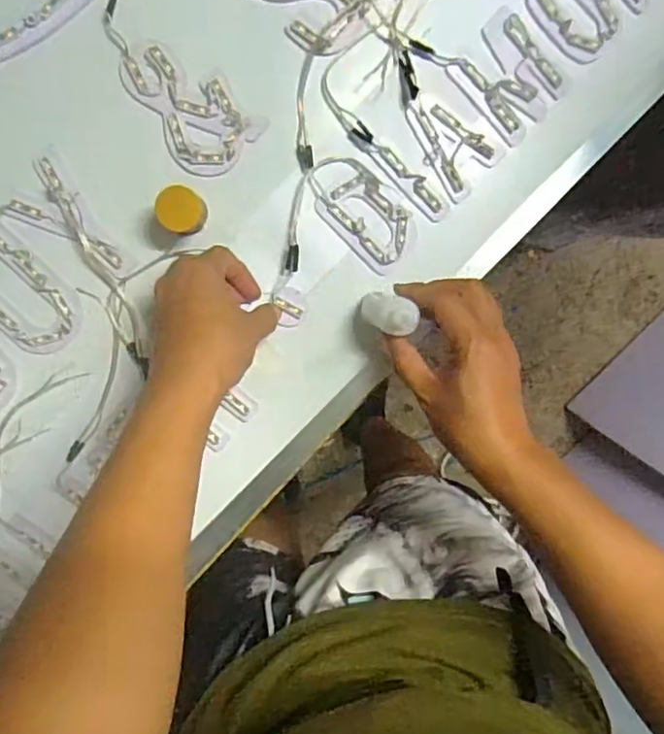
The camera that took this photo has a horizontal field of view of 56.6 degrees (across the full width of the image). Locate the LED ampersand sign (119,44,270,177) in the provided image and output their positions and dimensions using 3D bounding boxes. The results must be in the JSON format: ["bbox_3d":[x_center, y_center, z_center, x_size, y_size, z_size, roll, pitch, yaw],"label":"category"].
[{"bbox_3d":[-0.112,-0.200,0.475,0.106,0.004,0.069,44,93,-9],"label":"LED ampersand sign"}]

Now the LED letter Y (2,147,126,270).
[{"bbox_3d":[-0.213,-0.111,0.480,0.056,0.007,0.100,-30,100,1],"label":"LED letter Y"}]

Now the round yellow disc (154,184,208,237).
[{"bbox_3d":[-0.115,-0.119,0.471,0.032,0.039,0.033,22,96,-7],"label":"round yellow disc"}]

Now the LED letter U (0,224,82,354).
[{"bbox_3d":[-0.249,-0.058,0.487,0.060,0.004,0.107,-42,99,3],"label":"LED letter U"}]

